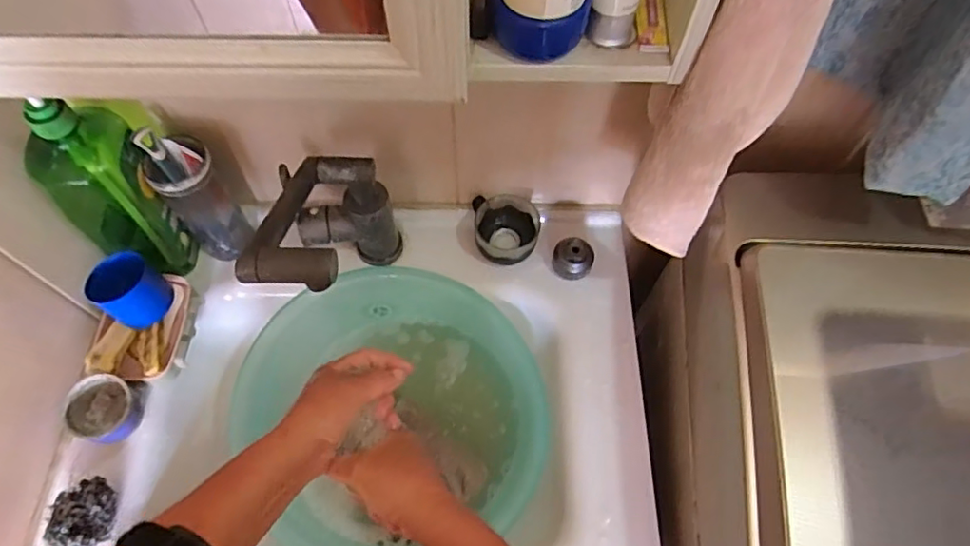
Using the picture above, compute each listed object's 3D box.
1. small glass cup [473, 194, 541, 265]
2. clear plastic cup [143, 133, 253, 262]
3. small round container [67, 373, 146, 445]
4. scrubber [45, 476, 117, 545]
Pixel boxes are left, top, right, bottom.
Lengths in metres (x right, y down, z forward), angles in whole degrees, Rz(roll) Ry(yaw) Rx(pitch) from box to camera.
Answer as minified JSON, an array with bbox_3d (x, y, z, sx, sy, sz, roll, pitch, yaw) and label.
[{"bbox_3d":[0.024,-0.053,0.711,0.081,0.052,0.074,0,63,0],"label":"small glass cup"},{"bbox_3d":[-0.312,-0.088,0.639,0.067,0.128,0.068,-39,69,-18],"label":"clear plastic cup"},{"bbox_3d":[-0.390,0.142,0.613,0.058,0.061,0.062,0,63,0],"label":"small round container"},{"bbox_3d":[-0.385,0.232,0.568,0.056,0.038,0.065,-9,63,-5],"label":"scrubber"}]

